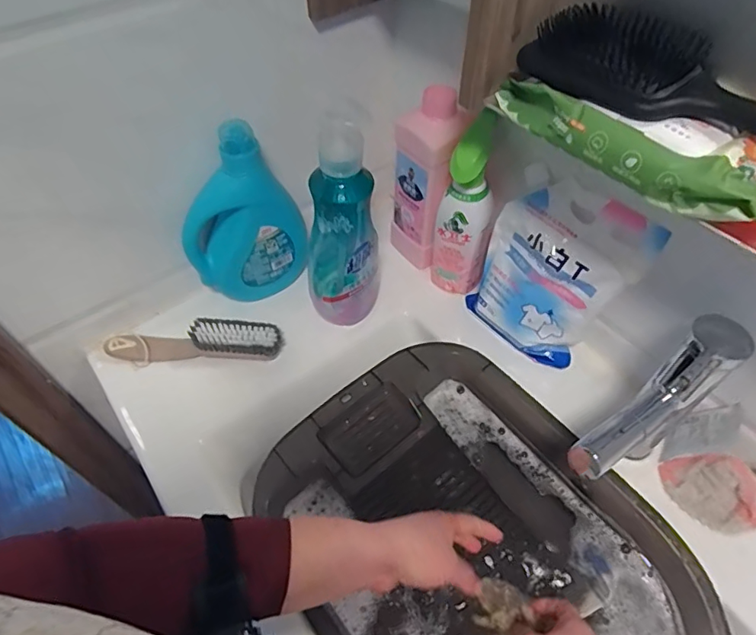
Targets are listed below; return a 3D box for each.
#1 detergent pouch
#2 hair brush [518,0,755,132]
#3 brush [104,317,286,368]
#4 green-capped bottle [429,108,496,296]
[{"bbox_3d":[0.195,-0.047,0.581,0.080,0.194,0.164,-37,61,-24],"label":"detergent pouch"},{"bbox_3d":[0.205,-0.160,0.351,0.087,0.047,0.228,-28,58,-20],"label":"hair brush"},{"bbox_3d":[-0.227,0.030,0.624,0.215,0.051,0.039,-1,53,-1],"label":"brush"},{"bbox_3d":[0.109,-0.129,0.626,0.068,0.231,0.074,9,53,7],"label":"green-capped bottle"}]

